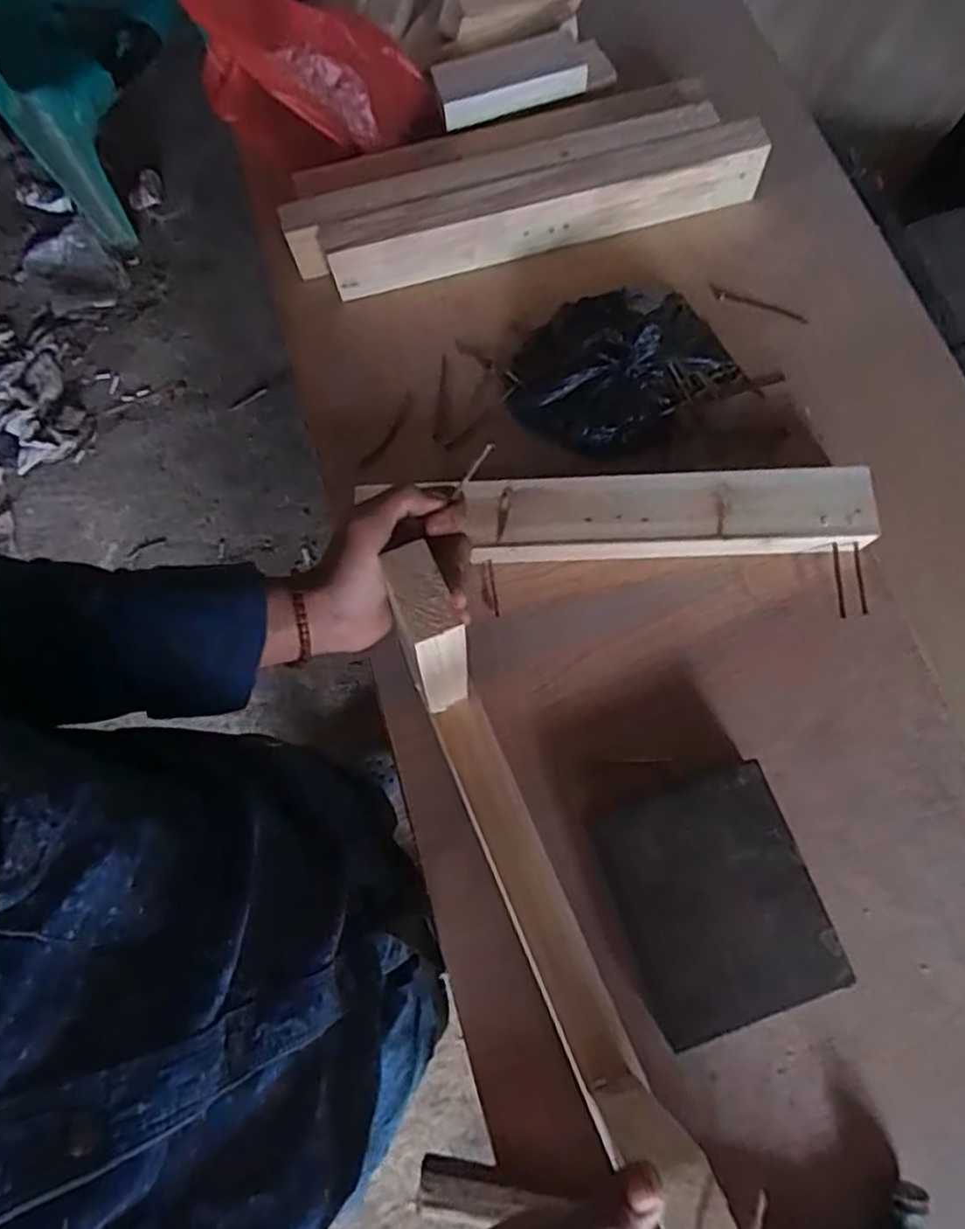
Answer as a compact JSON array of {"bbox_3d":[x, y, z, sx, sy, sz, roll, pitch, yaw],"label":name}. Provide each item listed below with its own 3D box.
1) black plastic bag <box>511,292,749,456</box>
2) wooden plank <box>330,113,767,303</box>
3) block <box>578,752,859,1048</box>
[{"bbox_3d":[0.120,-0.230,0.632,0.193,0.048,0.150,-32,74,-8],"label":"black plastic bag"},{"bbox_3d":[0.062,-0.392,0.678,0.424,0.062,0.045,-14,73,-2],"label":"wooden plank"},{"bbox_3d":[0.166,0.205,0.508,0.134,0.032,0.156,-19,73,-4],"label":"block"}]

